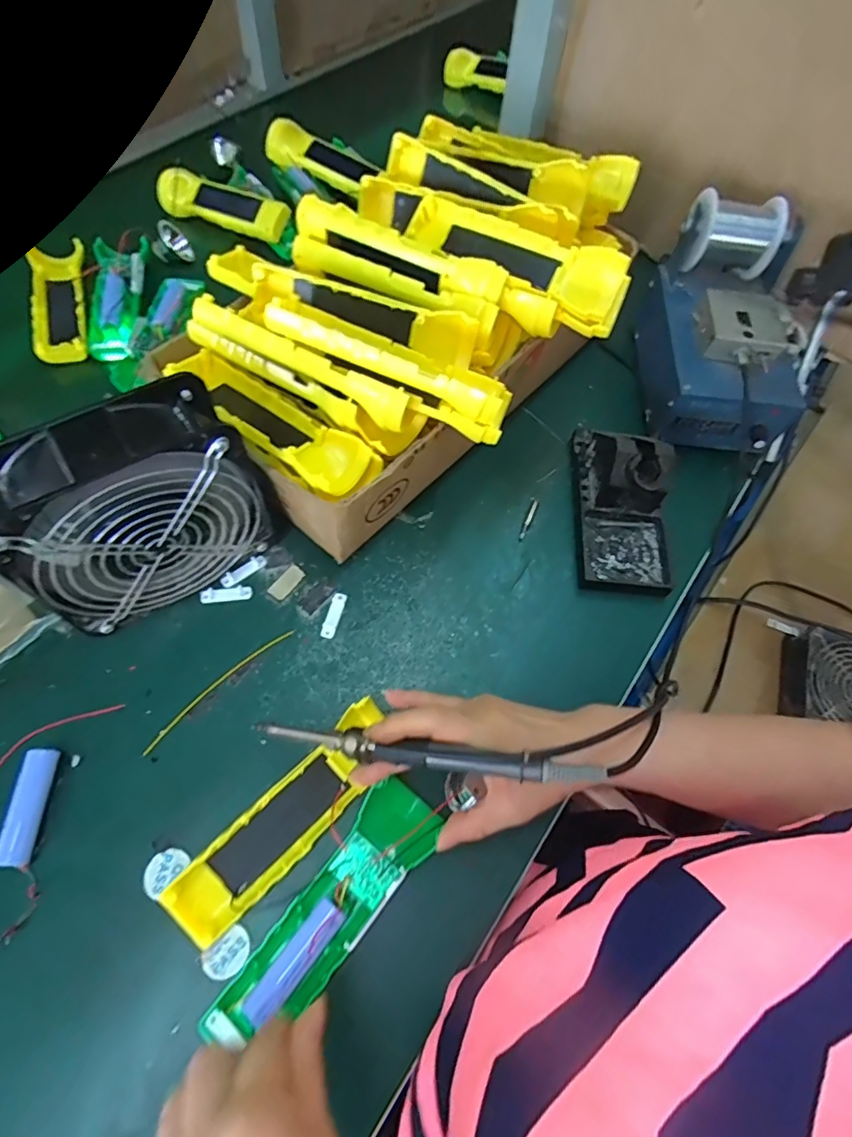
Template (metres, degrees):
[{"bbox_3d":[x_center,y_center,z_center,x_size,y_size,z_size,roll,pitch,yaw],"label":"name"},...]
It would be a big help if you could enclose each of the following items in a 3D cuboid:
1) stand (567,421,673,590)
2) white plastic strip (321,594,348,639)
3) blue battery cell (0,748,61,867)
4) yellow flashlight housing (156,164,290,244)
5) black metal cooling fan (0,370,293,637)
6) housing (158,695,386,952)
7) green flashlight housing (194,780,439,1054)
[{"bbox_3d":[0.170,-0.062,0.442,0.071,0.069,0.150,5,63,-1],"label":"stand"},{"bbox_3d":[-0.071,0.036,0.412,0.011,0.004,0.037,16,63,5],"label":"white plastic strip"},{"bbox_3d":[-0.248,0.148,0.331,0.018,0.014,0.066,3,63,-2],"label":"blue battery cell"},{"bbox_3d":[-0.244,-0.426,0.620,0.196,0.035,0.048,31,65,12],"label":"yellow flashlight housing"},{"bbox_3d":[-0.185,-0.036,0.356,0.154,0.145,0.060,-33,69,-19],"label":"black metal cooling fan"},{"bbox_3d":[-0.084,0.155,0.338,0.044,0.025,0.162,39,68,15],"label":"housing"},{"bbox_3d":[-0.056,0.199,0.312,0.048,0.029,0.160,39,63,15],"label":"green flashlight housing"}]

